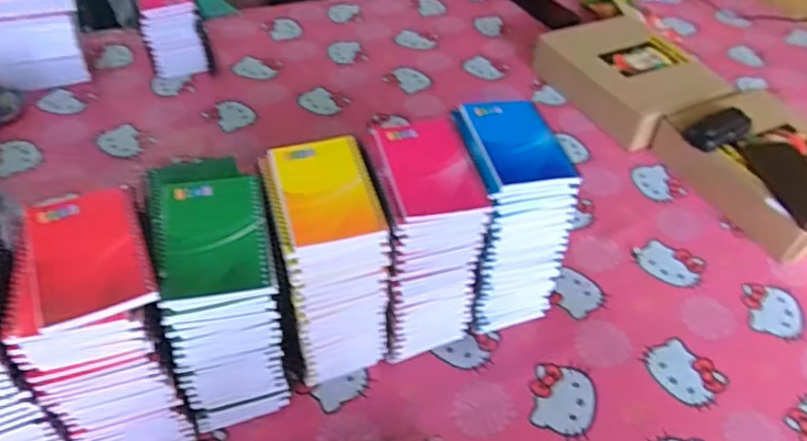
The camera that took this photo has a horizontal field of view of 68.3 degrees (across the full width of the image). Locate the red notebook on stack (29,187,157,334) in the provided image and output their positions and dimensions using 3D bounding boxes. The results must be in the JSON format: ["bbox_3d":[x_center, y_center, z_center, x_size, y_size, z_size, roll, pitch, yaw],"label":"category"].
[{"bbox_3d":[-0.248,0.024,0.471,0.078,0.009,0.136,-19,50,-21],"label":"red notebook on stack"}]

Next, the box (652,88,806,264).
[{"bbox_3d":[0.524,-0.075,0.852,0.179,0.106,0.284,-18,49,-21],"label":"box"}]

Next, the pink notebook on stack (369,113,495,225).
[{"bbox_3d":[0.024,-0.056,0.563,0.089,0.012,0.135,-8,47,-12],"label":"pink notebook on stack"}]

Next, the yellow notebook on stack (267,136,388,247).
[{"bbox_3d":[-0.069,-0.030,0.537,0.081,0.009,0.124,-11,48,-15],"label":"yellow notebook on stack"}]

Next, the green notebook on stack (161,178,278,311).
[{"bbox_3d":[-0.156,0.012,0.496,0.084,0.019,0.127,-7,50,-13],"label":"green notebook on stack"}]

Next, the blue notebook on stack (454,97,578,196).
[{"bbox_3d":[0.109,-0.082,0.595,0.095,0.011,0.134,-7,47,-11],"label":"blue notebook on stack"}]

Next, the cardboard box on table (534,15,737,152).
[{"bbox_3d":[0.388,-0.244,1.021,0.241,0.089,0.285,-18,49,-21],"label":"cardboard box on table"}]

